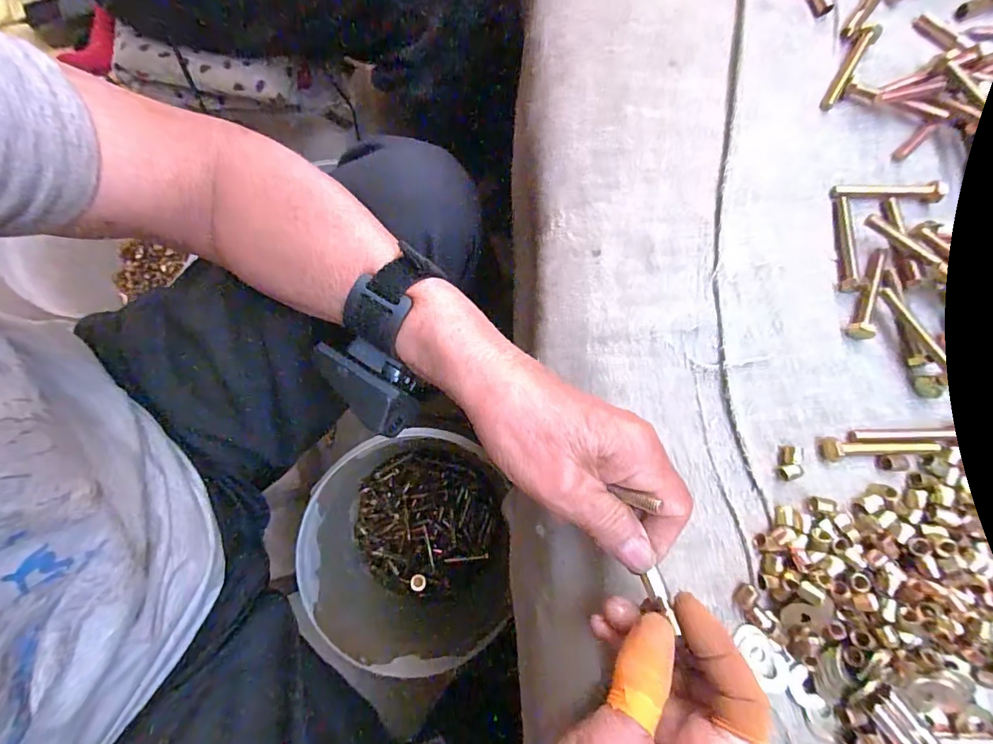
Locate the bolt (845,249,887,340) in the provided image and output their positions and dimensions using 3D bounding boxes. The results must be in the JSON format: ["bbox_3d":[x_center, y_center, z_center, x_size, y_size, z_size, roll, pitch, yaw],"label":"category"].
[{"bbox_3d":[0.239,-0.052,0.291,0.013,0.013,0.065,20,80,3],"label":"bolt"}]

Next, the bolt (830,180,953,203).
[{"bbox_3d":[0.264,-0.121,0.304,0.065,0.015,0.013,2,80,0],"label":"bolt"}]

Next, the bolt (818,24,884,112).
[{"bbox_3d":[0.249,-0.216,0.320,0.013,0.013,0.065,32,81,5],"label":"bolt"}]

